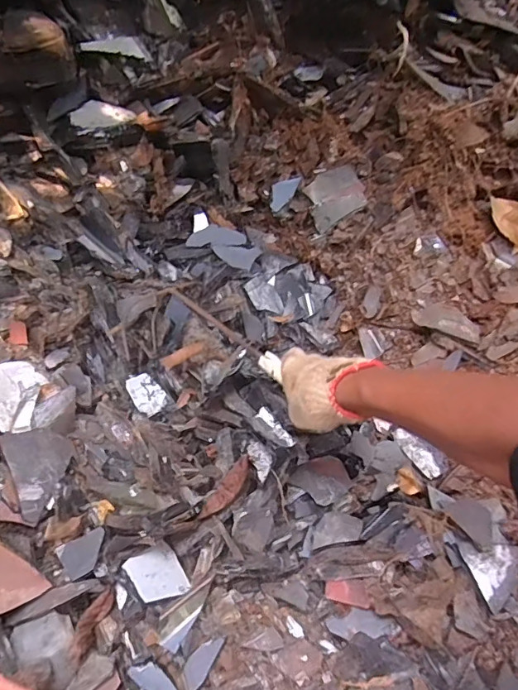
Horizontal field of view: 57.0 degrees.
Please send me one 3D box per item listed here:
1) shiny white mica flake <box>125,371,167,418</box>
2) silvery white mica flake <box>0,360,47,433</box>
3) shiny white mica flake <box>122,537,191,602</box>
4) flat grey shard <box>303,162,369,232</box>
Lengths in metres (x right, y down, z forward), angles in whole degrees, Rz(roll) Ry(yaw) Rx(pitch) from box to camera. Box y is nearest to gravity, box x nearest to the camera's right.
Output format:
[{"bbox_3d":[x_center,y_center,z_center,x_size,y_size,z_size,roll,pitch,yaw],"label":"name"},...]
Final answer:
[{"bbox_3d":[-0.168,0.073,0.717,0.044,0.004,0.062,-30,86,-15],"label":"shiny white mica flake"},{"bbox_3d":[-0.313,0.066,0.617,0.068,0.009,0.090,-9,77,-36],"label":"silvery white mica flake"},{"bbox_3d":[-0.118,0.270,0.562,0.057,0.004,0.066,-21,62,-39],"label":"shiny white mica flake"},{"bbox_3d":[0.140,-0.273,0.875,0.100,0.026,0.113,-22,61,15],"label":"flat grey shard"}]

